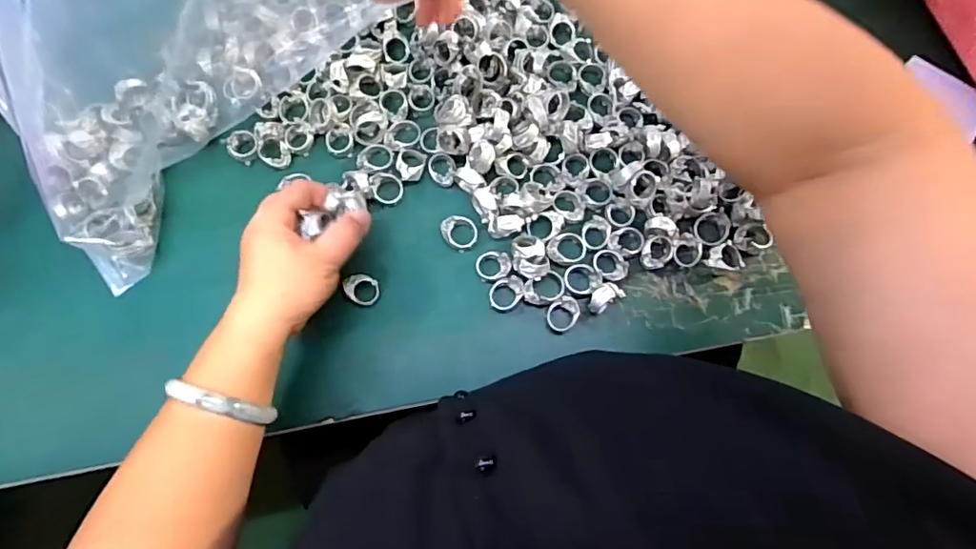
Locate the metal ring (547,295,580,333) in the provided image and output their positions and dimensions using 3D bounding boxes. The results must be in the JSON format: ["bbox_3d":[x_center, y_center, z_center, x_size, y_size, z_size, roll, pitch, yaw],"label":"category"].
[{"bbox_3d":[0.059,0.030,0.413,0.025,0.007,0.028,14,77,4],"label":"metal ring"}]

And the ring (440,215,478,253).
[{"bbox_3d":[-0.023,-0.034,0.437,0.026,0.014,0.030,-33,78,-7],"label":"ring"}]

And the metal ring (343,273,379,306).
[{"bbox_3d":[-0.099,0.012,0.415,0.026,0.005,0.025,-1,93,-11],"label":"metal ring"}]

